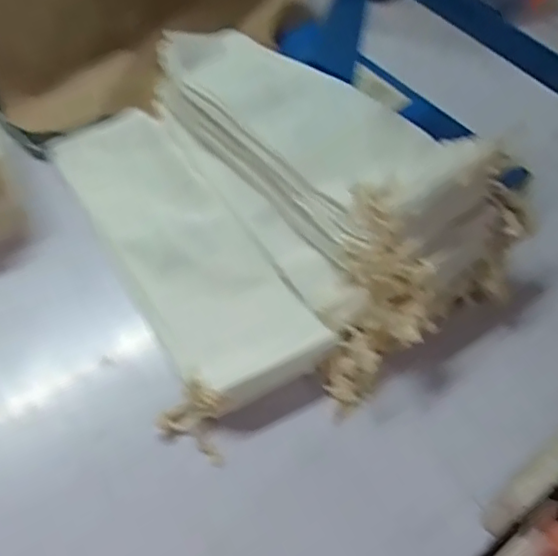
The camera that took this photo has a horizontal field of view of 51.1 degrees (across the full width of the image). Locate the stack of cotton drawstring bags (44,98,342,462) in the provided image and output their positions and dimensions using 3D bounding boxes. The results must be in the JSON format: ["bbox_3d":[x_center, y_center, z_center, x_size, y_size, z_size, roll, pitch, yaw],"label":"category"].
[{"bbox_3d":[-0.091,-0.030,0.476,0.119,0.031,0.306,-26,61,-19],"label":"stack of cotton drawstring bags"}]

